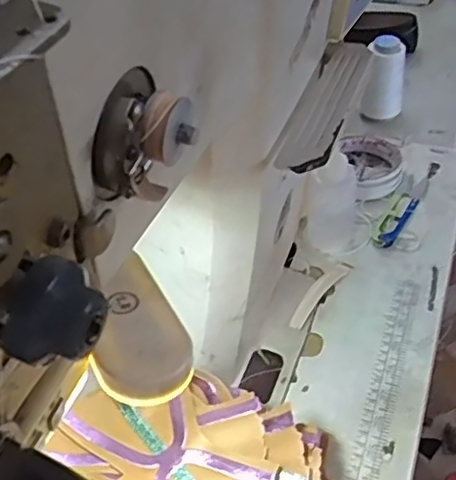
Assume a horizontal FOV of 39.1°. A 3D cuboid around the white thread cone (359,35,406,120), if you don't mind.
[{"bbox_3d":[0.188,-0.193,0.780,0.049,0.090,0.052,9,45,16],"label":"white thread cone"}]

